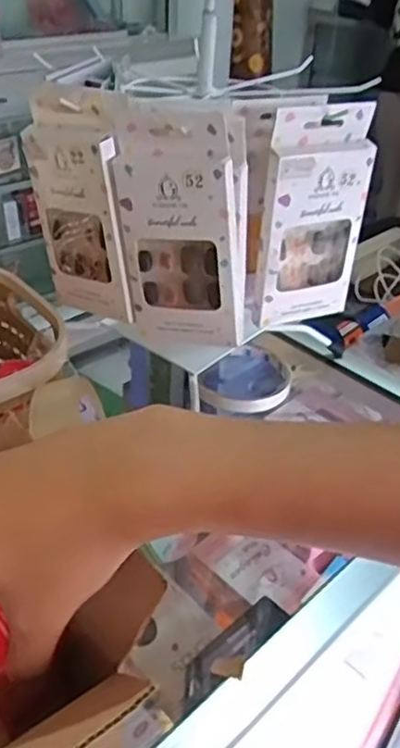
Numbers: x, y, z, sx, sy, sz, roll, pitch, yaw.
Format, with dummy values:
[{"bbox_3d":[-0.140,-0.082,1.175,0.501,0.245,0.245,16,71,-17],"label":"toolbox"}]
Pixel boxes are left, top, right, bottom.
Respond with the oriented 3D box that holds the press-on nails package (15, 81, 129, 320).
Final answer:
[{"bbox_3d":[-0.076,-0.103,0.429,0.079,0.132,0.013,23,39,26],"label":"press-on nails package"}]

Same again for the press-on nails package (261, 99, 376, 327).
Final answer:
[{"bbox_3d":[0.074,-0.100,0.435,0.065,0.139,0.017,-9,36,-18],"label":"press-on nails package"}]

